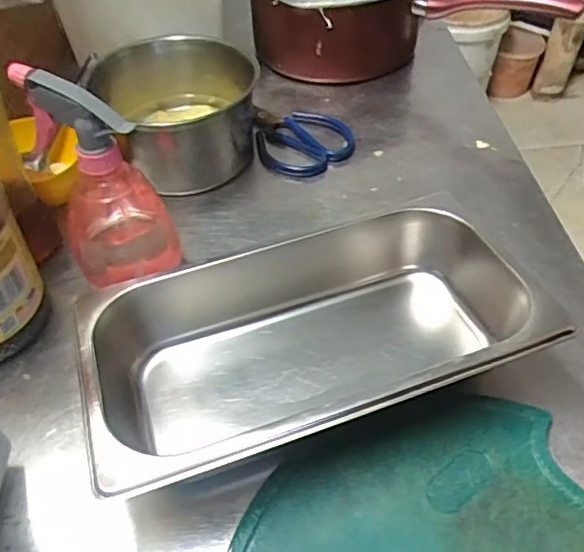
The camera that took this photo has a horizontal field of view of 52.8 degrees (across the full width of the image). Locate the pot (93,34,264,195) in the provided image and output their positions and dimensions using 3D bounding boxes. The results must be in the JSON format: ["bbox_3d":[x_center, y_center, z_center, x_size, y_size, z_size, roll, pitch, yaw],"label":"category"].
[{"bbox_3d":[-0.116,-0.174,0.633,0.160,0.091,0.175,-1,48,1],"label":"pot"}]

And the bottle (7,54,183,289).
[{"bbox_3d":[-0.149,-0.074,0.476,0.084,0.189,0.068,-23,51,-18],"label":"bottle"}]

